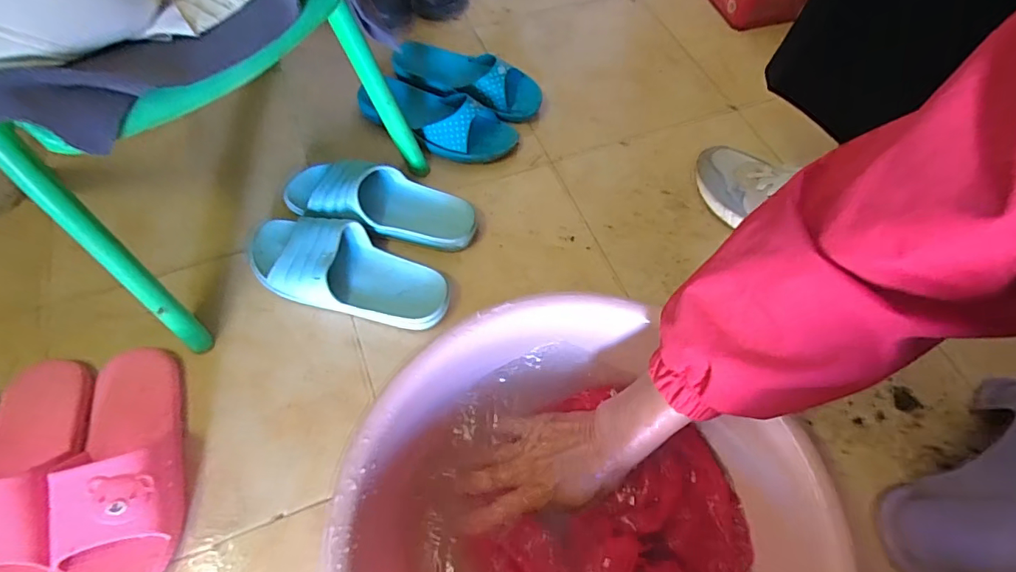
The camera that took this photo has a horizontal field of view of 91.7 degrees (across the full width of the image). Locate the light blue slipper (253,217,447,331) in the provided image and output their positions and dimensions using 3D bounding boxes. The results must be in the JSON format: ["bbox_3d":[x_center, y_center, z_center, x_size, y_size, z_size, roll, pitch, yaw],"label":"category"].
[{"bbox_3d":[-0.176,-0.019,0.542,0.227,0.053,0.091,15,62,6],"label":"light blue slipper"}]

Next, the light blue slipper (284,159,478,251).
[{"bbox_3d":[-0.150,-0.100,0.576,0.224,0.062,0.074,11,62,4],"label":"light blue slipper"}]

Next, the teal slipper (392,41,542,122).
[{"bbox_3d":[-0.055,-0.295,0.695,0.208,0.048,0.088,26,64,11],"label":"teal slipper"}]

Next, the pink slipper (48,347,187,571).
[{"bbox_3d":[-0.341,0.157,0.437,0.086,0.057,0.225,-10,63,-8],"label":"pink slipper"}]

